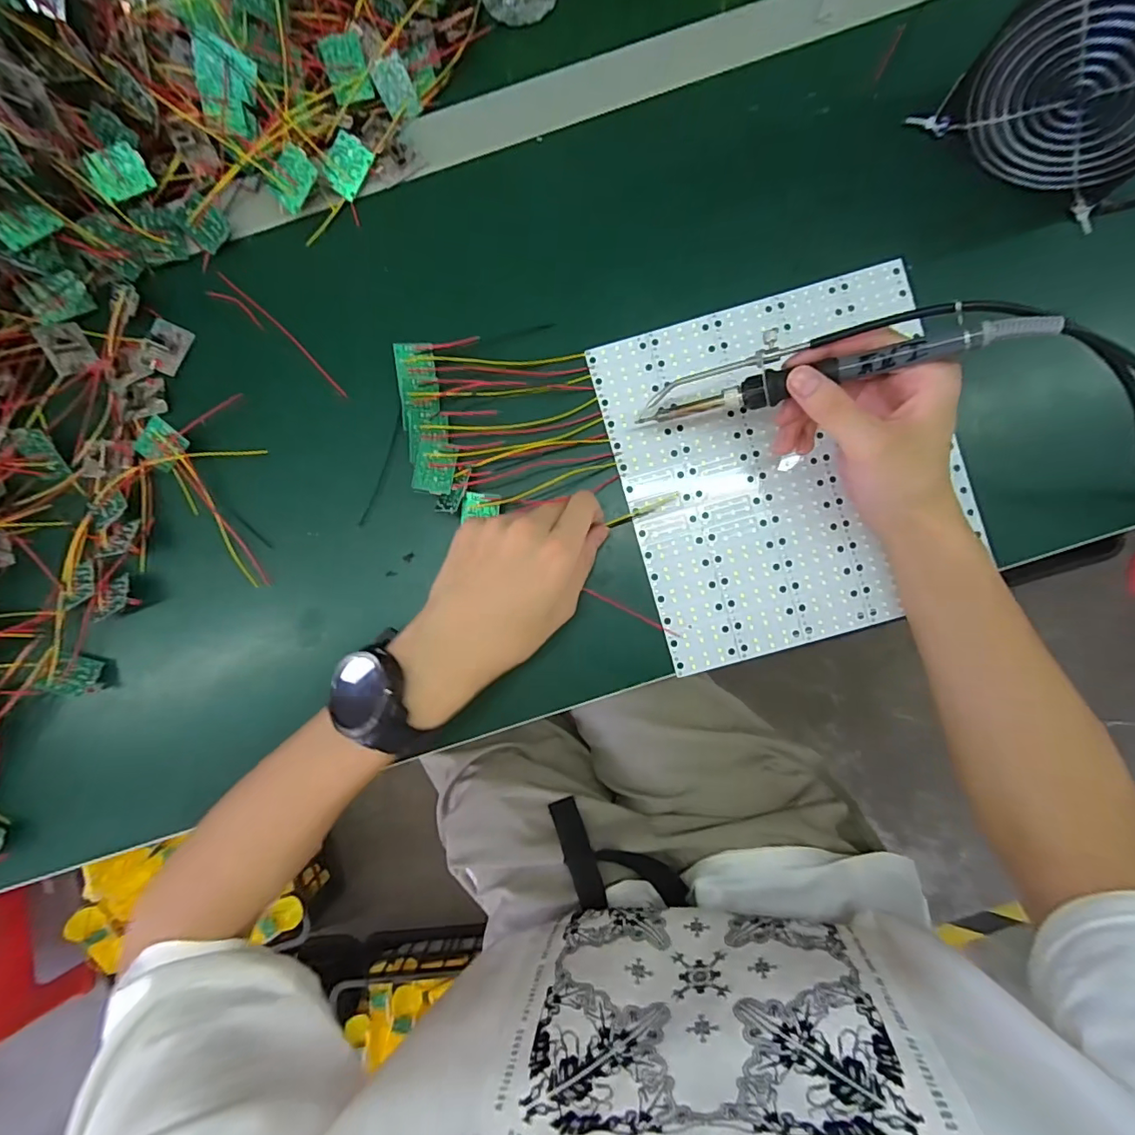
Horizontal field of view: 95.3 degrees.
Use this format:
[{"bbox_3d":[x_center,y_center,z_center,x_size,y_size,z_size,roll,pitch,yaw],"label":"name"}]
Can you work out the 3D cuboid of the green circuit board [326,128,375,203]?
[{"bbox_3d":[-0.156,-0.282,0.365,0.026,0.004,0.035,28,100,-18],"label":"green circuit board"}]

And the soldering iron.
[{"bbox_3d":[0.141,-0.118,0.298,0.210,0.015,0.037,-4,89,27],"label":"soldering iron"}]

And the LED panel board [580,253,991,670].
[{"bbox_3d":[0.154,-0.069,0.360,0.226,0.006,0.235,-16,89,1],"label":"LED panel board"}]

